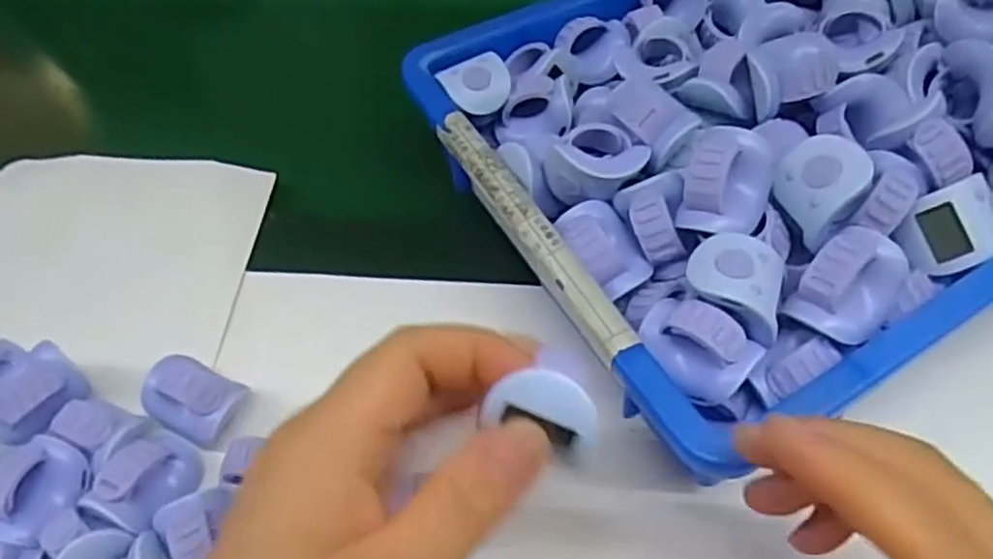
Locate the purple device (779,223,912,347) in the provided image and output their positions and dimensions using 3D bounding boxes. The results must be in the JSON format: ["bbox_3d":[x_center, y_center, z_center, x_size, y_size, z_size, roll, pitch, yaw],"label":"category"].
[{"bbox_3d":[0.127,0.001,0.266,0.028,0.022,0.041,34,64,23],"label":"purple device"}]

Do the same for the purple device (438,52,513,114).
[{"bbox_3d":[-0.008,-0.091,0.352,0.031,0.010,0.030,-25,58,-13],"label":"purple device"}]

